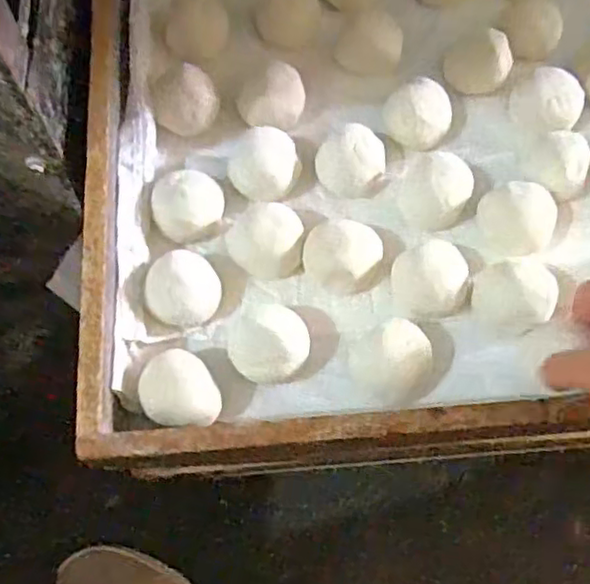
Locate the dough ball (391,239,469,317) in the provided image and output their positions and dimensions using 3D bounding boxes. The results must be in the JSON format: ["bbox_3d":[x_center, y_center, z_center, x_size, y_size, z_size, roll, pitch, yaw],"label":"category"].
[{"bbox_3d":[0.099,-0.010,0.472,0.048,0.033,0.049,1,66,-2],"label":"dough ball"}]

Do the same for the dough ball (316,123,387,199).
[{"bbox_3d":[0.045,-0.104,0.514,0.045,0.033,0.052,36,70,12],"label":"dough ball"}]

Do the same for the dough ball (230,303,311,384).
[{"bbox_3d":[-0.016,0.036,0.448,0.053,0.036,0.047,-37,73,-17],"label":"dough ball"}]

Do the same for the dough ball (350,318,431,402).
[{"bbox_3d":[0.066,0.048,0.450,0.052,0.036,0.048,1,66,-2],"label":"dough ball"}]

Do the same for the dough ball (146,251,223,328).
[{"bbox_3d":[-0.078,0.000,0.466,0.050,0.038,0.047,1,66,-2],"label":"dough ball"}]

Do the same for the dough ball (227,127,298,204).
[{"bbox_3d":[-0.025,-0.095,0.505,0.049,0.032,0.056,5,66,0],"label":"dough ball"}]

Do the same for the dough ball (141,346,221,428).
[{"bbox_3d":[-0.077,0.069,0.442,0.045,0.029,0.053,-33,72,-15],"label":"dough ball"}]

